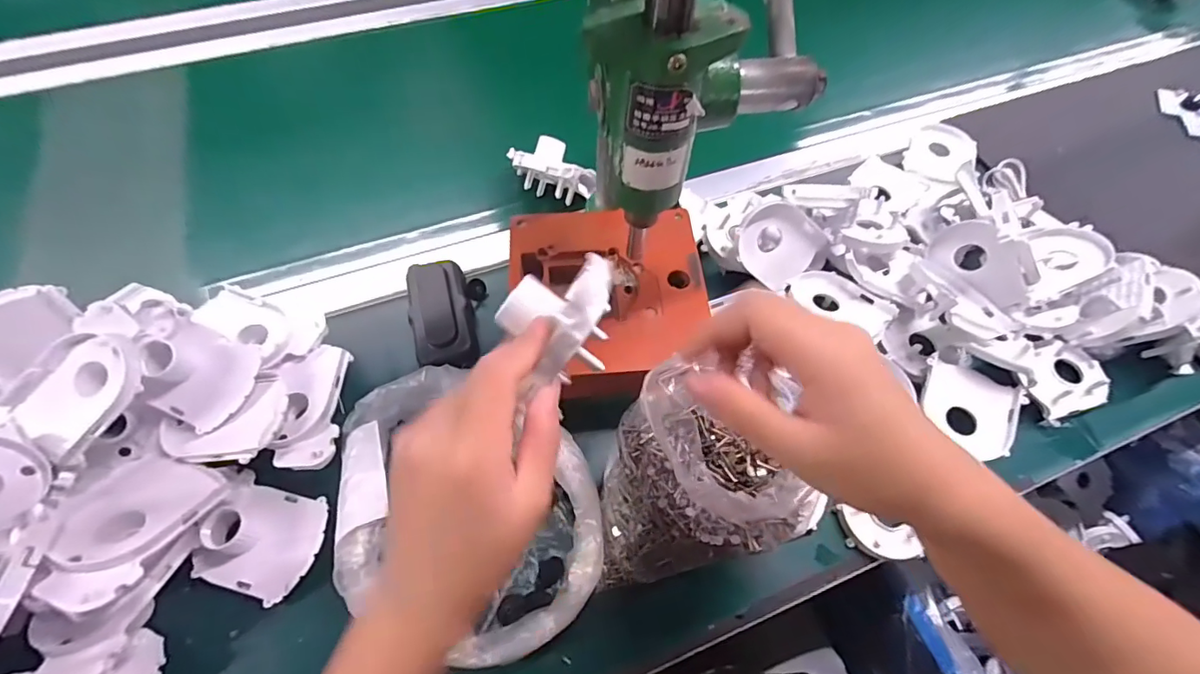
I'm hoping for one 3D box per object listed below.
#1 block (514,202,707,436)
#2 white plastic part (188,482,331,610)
[{"bbox_3d":[0.004,-0.045,0.410,0.148,0.028,0.136,-4,60,-4],"label":"block"},{"bbox_3d":[-0.233,0.137,0.349,0.073,0.029,0.068,17,61,8],"label":"white plastic part"}]

